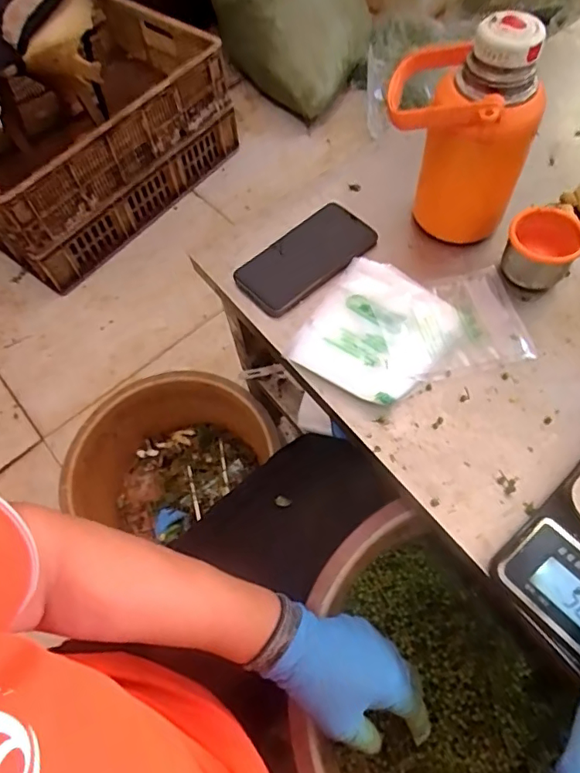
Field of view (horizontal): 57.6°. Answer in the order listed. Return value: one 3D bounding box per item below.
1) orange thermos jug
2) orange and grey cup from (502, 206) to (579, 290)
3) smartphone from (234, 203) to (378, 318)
[{"bbox_3d":[0.160,-0.243,0.512,0.134,0.199,0.115,8,62,8],"label":"orange thermos jug"},{"bbox_3d":[0.252,-0.138,0.531,0.066,0.056,0.059,25,66,16],"label":"orange and grey cup"},{"bbox_3d":[0.018,-0.139,0.570,0.153,0.012,0.075,-39,66,-17],"label":"smartphone"}]

